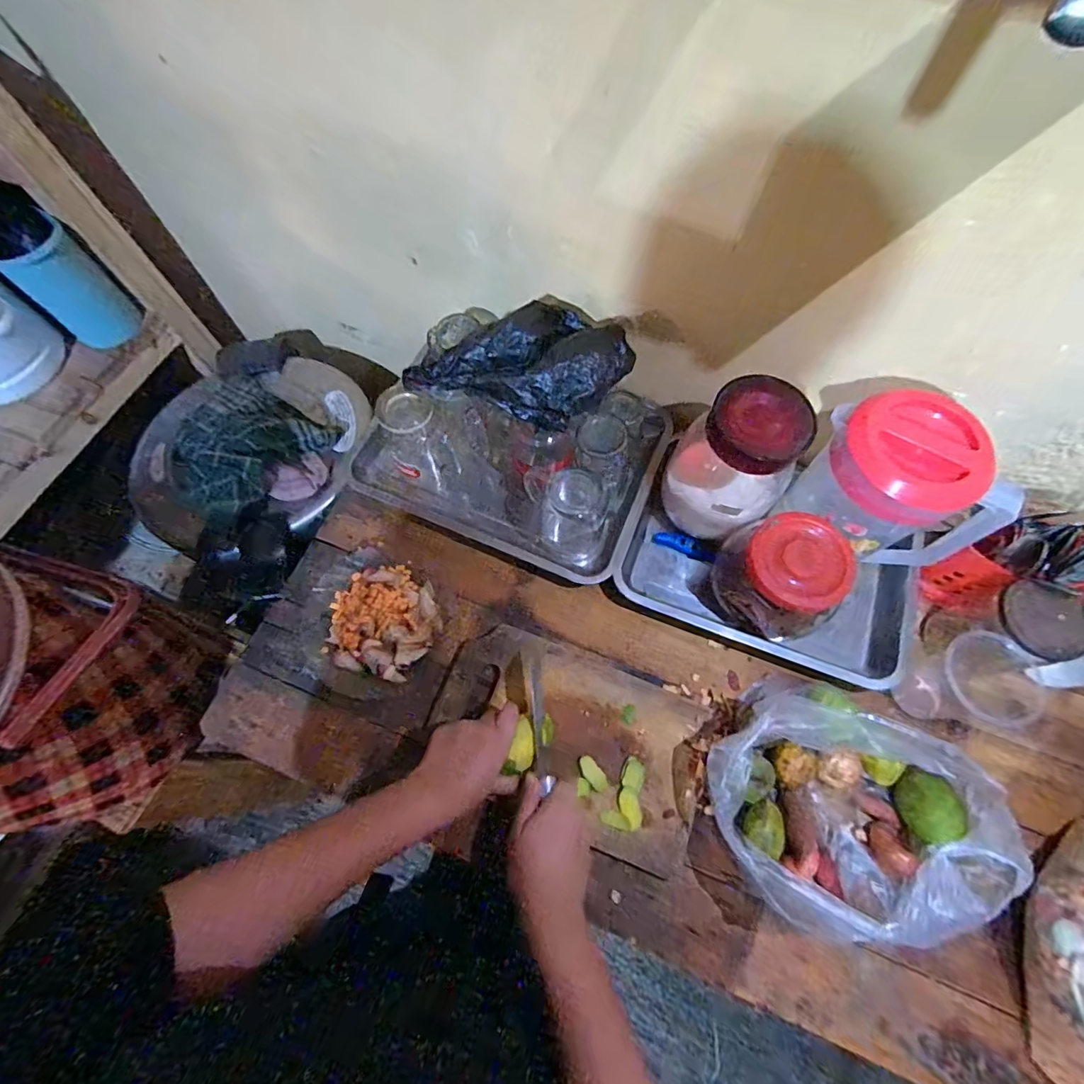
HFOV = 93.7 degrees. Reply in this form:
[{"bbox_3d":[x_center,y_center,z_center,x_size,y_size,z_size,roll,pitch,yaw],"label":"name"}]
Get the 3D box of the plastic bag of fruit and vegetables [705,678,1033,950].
[{"bbox_3d":[0.287,0.258,0.489,0.213,0.136,0.228,-42,74,-16],"label":"plastic bag of fruit and vegetables"}]

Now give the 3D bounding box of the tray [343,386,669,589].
[{"bbox_3d":[-0.039,-0.141,0.664,0.376,0.118,0.242,23,69,8],"label":"tray"}]

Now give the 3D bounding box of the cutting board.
[{"bbox_3d":[0.028,0.212,0.565,0.298,0.022,0.173,22,67,9],"label":"cutting board"}]

